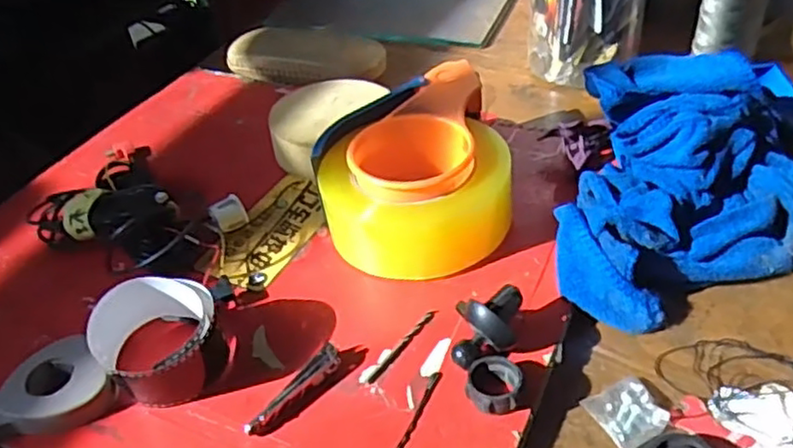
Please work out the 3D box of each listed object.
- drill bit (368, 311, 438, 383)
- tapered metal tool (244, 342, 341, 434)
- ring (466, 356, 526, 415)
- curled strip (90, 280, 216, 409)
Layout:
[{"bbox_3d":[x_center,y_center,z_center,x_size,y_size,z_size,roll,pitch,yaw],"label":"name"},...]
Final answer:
[{"bbox_3d":[0.004,0.066,0.378,0.005,0.004,0.059,24,49,31],"label":"drill bit"},{"bbox_3d":[-0.053,0.087,0.358,0.012,0.008,0.063,26,50,33],"label":"tapered metal tool"},{"bbox_3d":[0.049,0.082,0.344,0.027,0.012,0.032,6,42,14],"label":"ring"},{"bbox_3d":[-0.126,0.062,0.366,0.060,0.049,0.056,-29,45,-25],"label":"curled strip"}]

